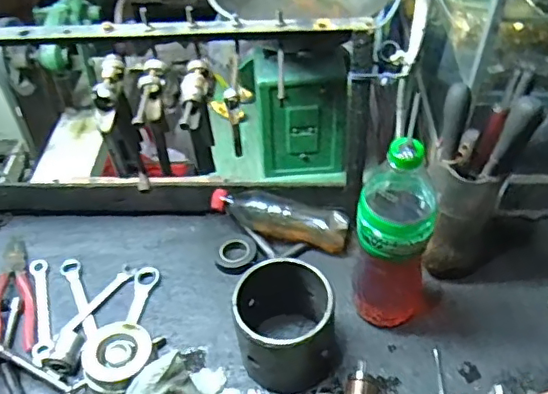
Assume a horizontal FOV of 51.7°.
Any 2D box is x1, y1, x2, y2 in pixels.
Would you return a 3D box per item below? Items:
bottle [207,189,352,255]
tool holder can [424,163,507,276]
[{"bbox_3d":[0.008,0.033,0.787,0.192,0.059,0.051,13,48,16],"label":"bottle"},{"bbox_3d":[0.229,0.021,0.701,0.085,0.176,0.093,19,50,19],"label":"tool holder can"}]

